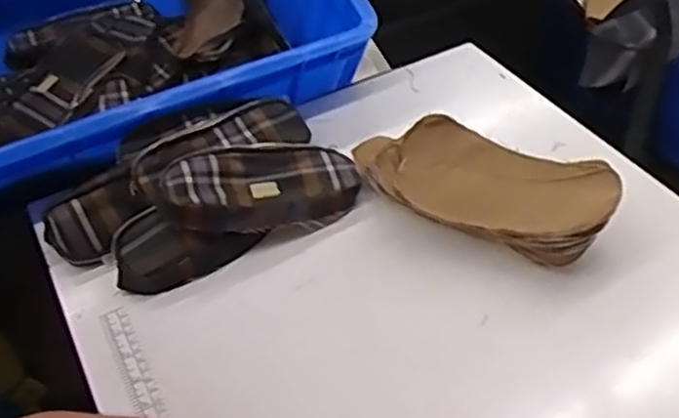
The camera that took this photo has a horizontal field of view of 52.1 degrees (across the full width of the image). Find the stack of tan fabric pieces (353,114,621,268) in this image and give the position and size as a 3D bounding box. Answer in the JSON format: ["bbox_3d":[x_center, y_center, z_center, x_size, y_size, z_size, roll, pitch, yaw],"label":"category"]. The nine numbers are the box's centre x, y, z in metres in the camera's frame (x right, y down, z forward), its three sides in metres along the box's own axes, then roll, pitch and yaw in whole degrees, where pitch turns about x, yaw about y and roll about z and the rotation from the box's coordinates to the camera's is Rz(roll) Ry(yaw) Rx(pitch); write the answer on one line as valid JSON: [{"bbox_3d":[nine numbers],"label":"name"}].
[{"bbox_3d":[0.116,-0.023,0.619,0.240,0.066,0.100,21,49,23],"label":"stack of tan fabric pieces"}]

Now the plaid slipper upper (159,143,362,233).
[{"bbox_3d":[-0.068,-0.022,0.630,0.179,0.034,0.084,-8,43,-24],"label":"plaid slipper upper"}]

